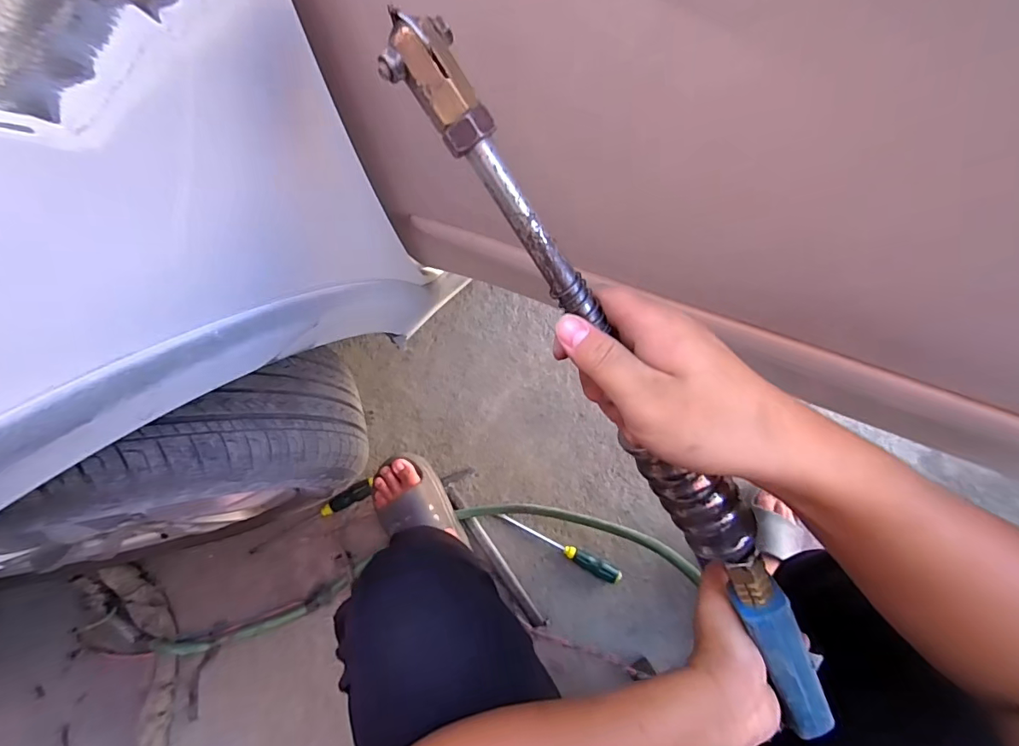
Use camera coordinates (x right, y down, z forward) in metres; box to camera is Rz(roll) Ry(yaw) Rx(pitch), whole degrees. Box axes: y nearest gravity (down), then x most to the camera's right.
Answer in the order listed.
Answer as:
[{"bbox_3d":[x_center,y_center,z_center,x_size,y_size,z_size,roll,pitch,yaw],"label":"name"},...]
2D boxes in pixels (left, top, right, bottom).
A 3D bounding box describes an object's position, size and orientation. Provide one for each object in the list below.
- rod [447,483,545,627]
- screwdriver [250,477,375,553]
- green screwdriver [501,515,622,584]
[{"bbox_3d":[-0.030,0.320,0.868,0.021,0.023,0.279,-34,80,-9],"label":"rod"},{"bbox_3d":[-0.354,0.260,0.883,0.261,0.025,0.027,-30,79,4],"label":"screwdriver"},{"bbox_3d":[0.094,0.313,0.880,0.227,0.034,0.029,27,78,4],"label":"green screwdriver"}]

